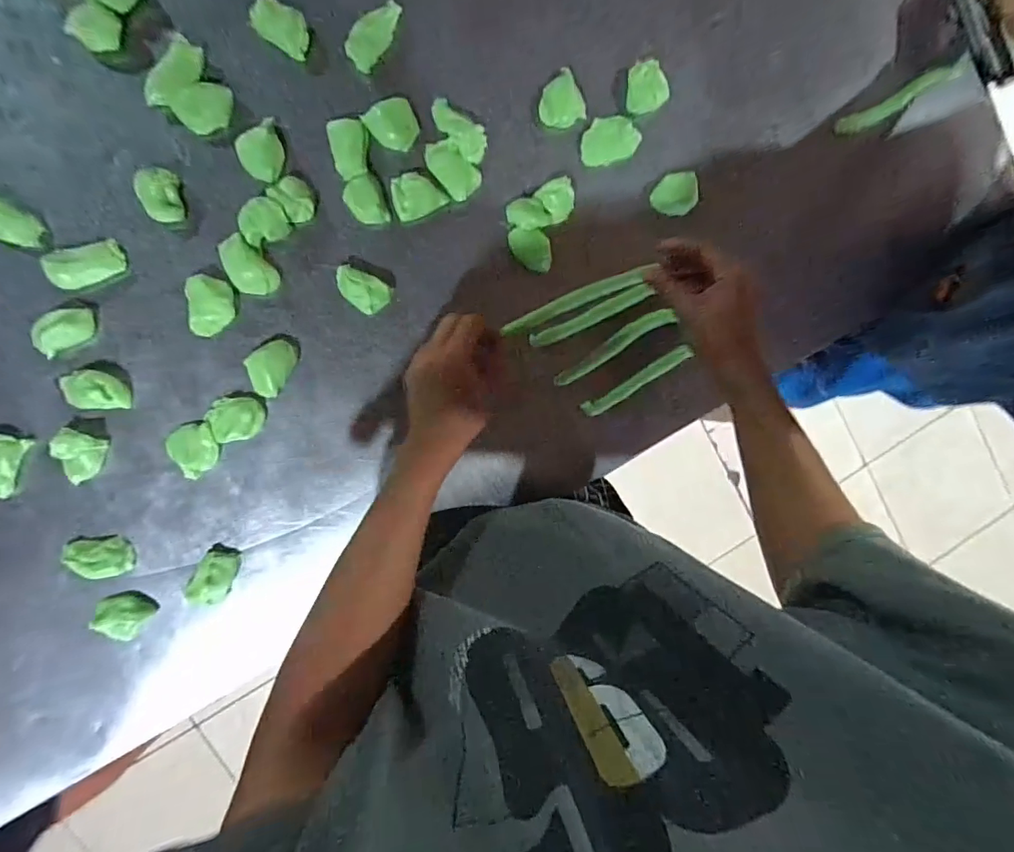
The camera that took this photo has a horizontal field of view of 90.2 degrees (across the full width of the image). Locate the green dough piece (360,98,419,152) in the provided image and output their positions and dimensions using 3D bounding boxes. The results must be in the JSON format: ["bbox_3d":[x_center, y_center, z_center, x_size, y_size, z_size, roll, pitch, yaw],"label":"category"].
[{"bbox_3d":[-0.111,-0.295,0.495,0.045,0.015,0.043,0,93,-8],"label":"green dough piece"}]

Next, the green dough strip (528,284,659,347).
[{"bbox_3d":[0.081,-0.109,0.509,0.124,0.012,0.017,-23,96,20],"label":"green dough strip"}]

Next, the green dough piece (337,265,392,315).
[{"bbox_3d":[-0.145,-0.136,0.502,0.055,0.024,0.034,31,89,-8],"label":"green dough piece"}]

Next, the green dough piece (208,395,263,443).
[{"bbox_3d":[-0.259,-0.007,0.484,0.048,0.018,0.041,-9,94,-7],"label":"green dough piece"}]

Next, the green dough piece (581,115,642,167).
[{"bbox_3d":[0.107,-0.300,0.530,0.066,0.010,0.044,-24,108,0],"label":"green dough piece"}]

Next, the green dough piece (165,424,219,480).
[{"bbox_3d":[-0.297,0.021,0.481,0.043,0.016,0.045,0,93,-8],"label":"green dough piece"}]

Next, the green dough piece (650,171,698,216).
[{"bbox_3d":[0.179,-0.247,0.541,0.047,0.019,0.041,-19,95,-6],"label":"green dough piece"}]

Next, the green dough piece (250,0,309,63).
[{"bbox_3d":[-0.213,-0.375,0.475,0.053,0.023,0.033,27,89,-8],"label":"green dough piece"}]

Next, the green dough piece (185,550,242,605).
[{"bbox_3d":[-0.287,0.149,0.493,0.034,0.018,0.055,25,89,-8],"label":"green dough piece"}]

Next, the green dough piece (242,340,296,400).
[{"bbox_3d":[-0.229,-0.058,0.487,0.037,0.016,0.054,28,89,-8],"label":"green dough piece"}]

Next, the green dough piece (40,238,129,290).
[{"bbox_3d":[-0.385,-0.148,0.461,0.062,0.015,0.037,-21,96,-6],"label":"green dough piece"}]

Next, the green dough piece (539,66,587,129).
[{"bbox_3d":[0.055,-0.333,0.517,0.049,0.011,0.050,0,93,-8],"label":"green dough piece"}]

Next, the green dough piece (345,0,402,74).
[{"bbox_3d":[-0.127,-0.381,0.491,0.029,0.017,0.072,35,88,-8],"label":"green dough piece"}]

